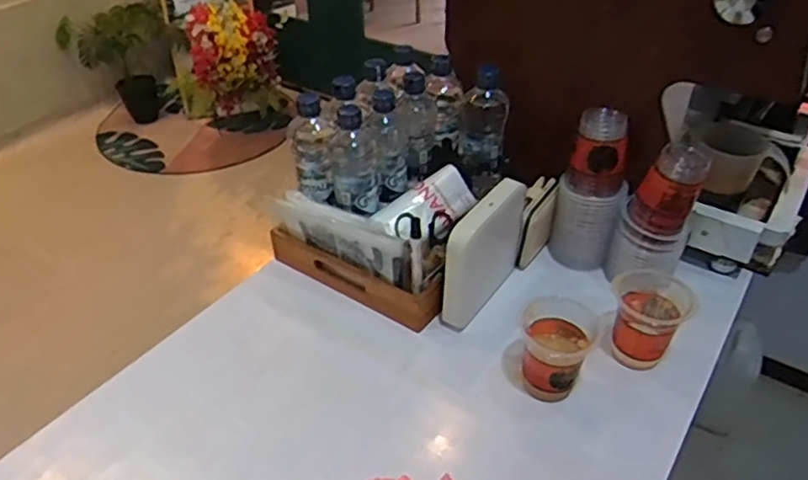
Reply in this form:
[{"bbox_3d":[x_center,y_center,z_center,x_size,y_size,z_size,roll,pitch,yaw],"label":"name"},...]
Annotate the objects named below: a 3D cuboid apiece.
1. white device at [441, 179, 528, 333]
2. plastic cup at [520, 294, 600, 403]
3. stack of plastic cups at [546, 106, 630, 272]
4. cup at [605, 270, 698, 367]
[{"bbox_3d":[0.106,0.016,0.838,0.033,0.165,0.154,23,44,26],"label":"white device"},{"bbox_3d":[0.173,0.131,0.741,0.086,0.098,0.083,0,38,0],"label":"plastic cup"},{"bbox_3d":[0.257,-0.069,0.879,0.085,0.218,0.076,11,40,13],"label":"stack of plastic cups"},{"bbox_3d":[0.290,0.099,0.771,0.093,0.101,0.082,19,42,23],"label":"cup"}]

